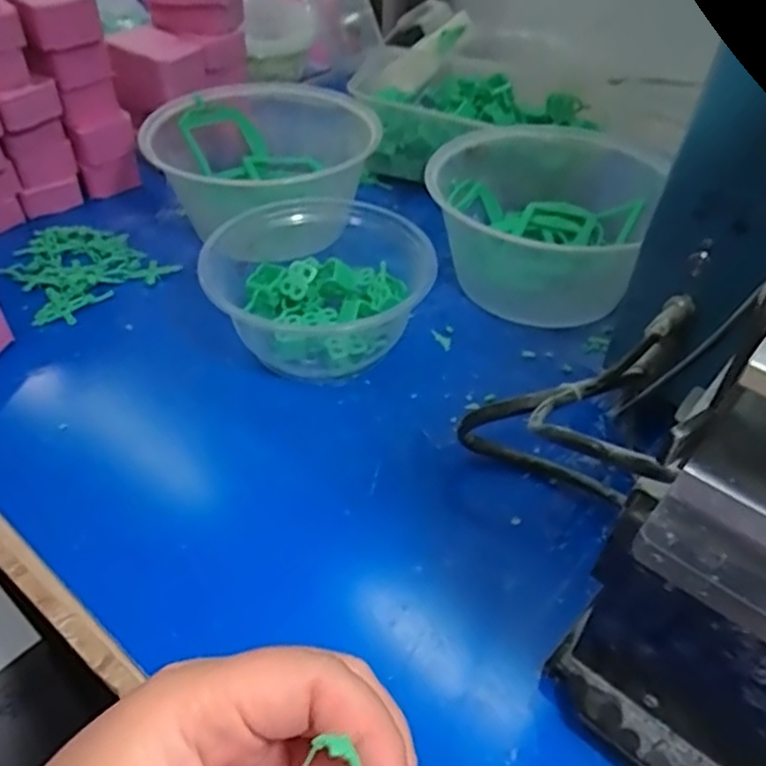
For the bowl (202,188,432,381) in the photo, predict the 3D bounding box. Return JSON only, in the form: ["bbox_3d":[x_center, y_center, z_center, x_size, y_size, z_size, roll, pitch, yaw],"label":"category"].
[{"bbox_3d":[-0.037,-0.064,0.414,0.135,0.053,0.131,-27,49,-24],"label":"bowl"}]

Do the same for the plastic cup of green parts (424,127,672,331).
[{"bbox_3d":[0.114,-0.127,0.482,0.133,0.070,0.167,19,47,19],"label":"plastic cup of green parts"}]

